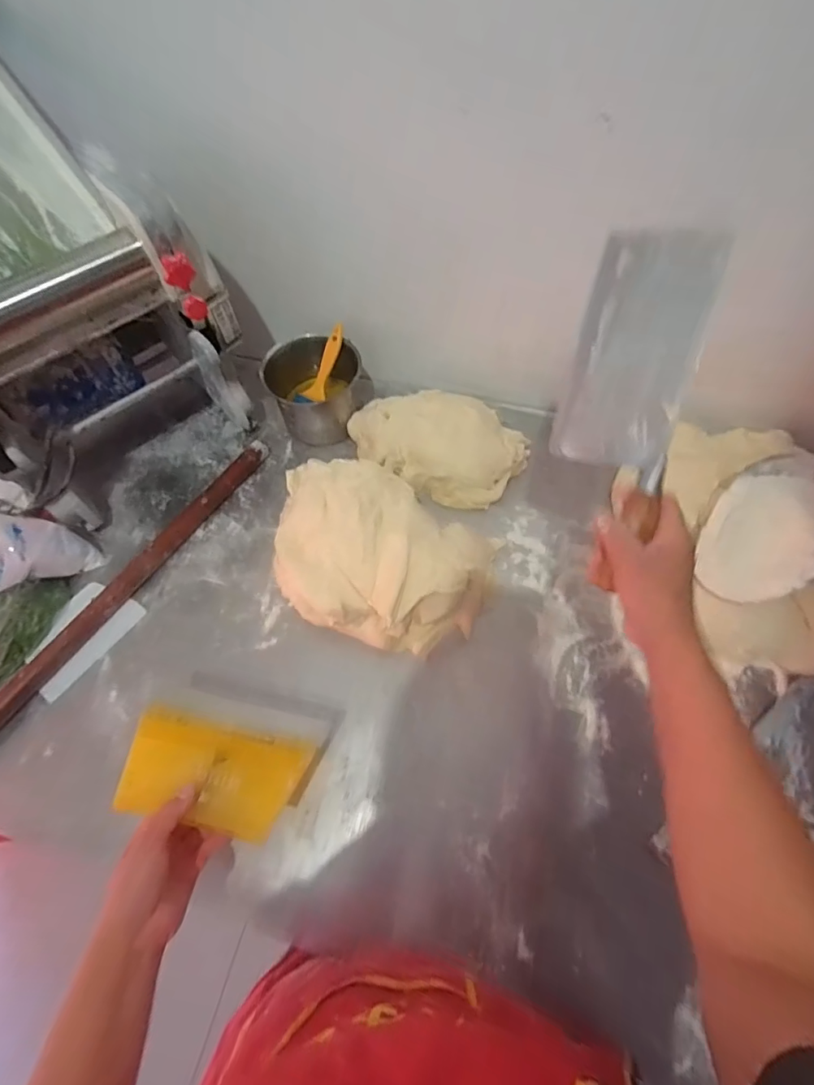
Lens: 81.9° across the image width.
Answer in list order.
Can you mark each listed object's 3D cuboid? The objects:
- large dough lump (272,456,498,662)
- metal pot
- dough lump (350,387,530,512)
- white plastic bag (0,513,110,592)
[{"bbox_3d":[-0.036,0.021,0.618,0.282,0.124,0.203,14,65,10],"label":"large dough lump"},{"bbox_3d":[-0.145,-0.248,0.774,0.163,0.108,0.130,-5,63,1],"label":"metal pot"},{"bbox_3d":[0.048,-0.163,0.738,0.265,0.077,0.169,25,67,15],"label":"dough lump"},{"bbox_3d":[-0.514,0.024,0.640,0.067,0.138,0.121,23,66,14],"label":"white plastic bag"}]

